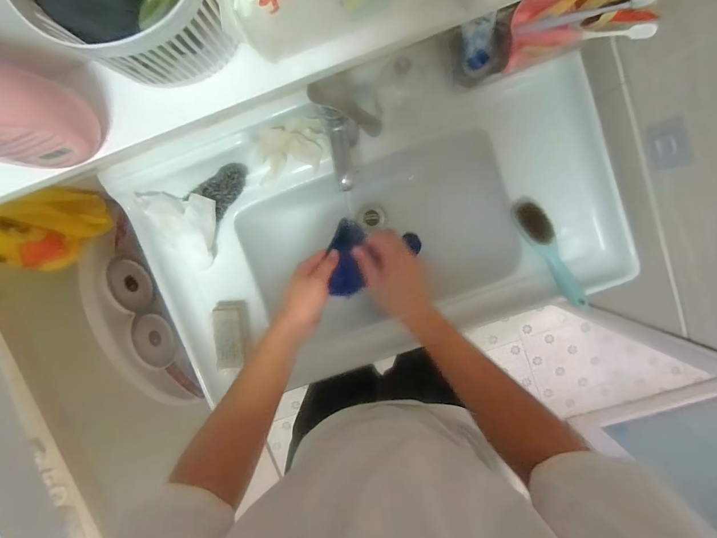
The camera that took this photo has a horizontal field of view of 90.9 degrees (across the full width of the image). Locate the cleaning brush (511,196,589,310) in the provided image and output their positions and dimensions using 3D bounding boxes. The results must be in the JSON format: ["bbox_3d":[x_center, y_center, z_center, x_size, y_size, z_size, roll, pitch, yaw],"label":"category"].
[{"bbox_3d":[0.341,-0.031,0.616,0.038,0.050,0.207,-30,89,-32],"label":"cleaning brush"}]

